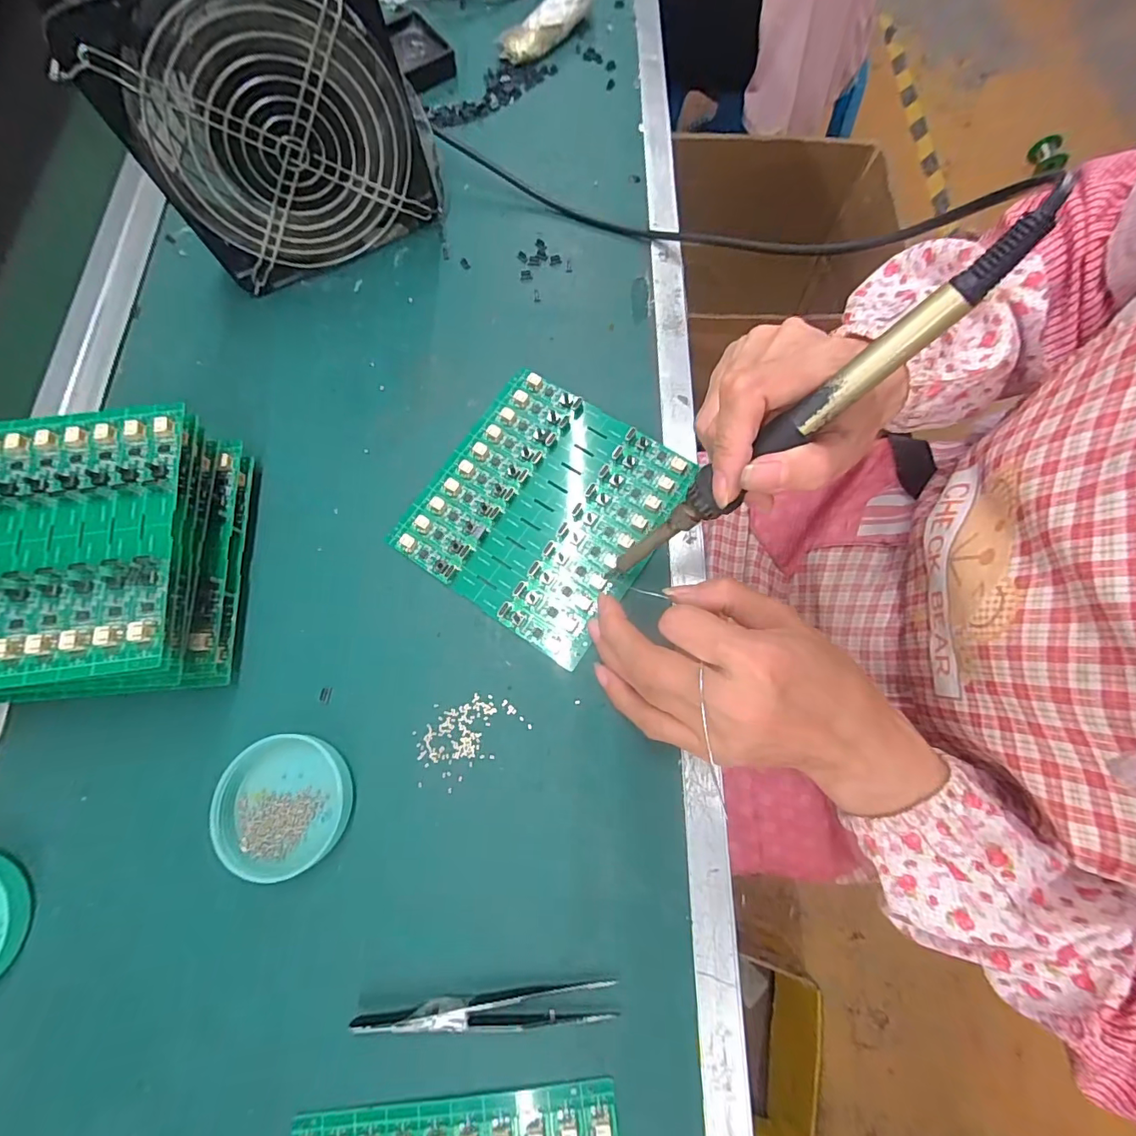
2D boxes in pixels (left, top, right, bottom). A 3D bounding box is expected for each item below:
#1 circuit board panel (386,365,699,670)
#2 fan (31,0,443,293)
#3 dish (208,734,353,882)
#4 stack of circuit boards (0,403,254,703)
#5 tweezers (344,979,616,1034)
[{"bbox_3d":[-0.014,-0.039,0.299,0.133,0.006,0.140,33,79,12],"label":"circuit board panel"},{"bbox_3d":[-0.170,-0.268,0.300,0.155,0.155,0.062,-23,74,-5],"label":"fan"},{"bbox_3d":[-0.142,0.118,0.254,0.062,0.015,0.062,-1,73,2],"label":"dish"},{"bbox_3d":[-0.256,-0.002,0.266,0.136,0.071,0.140,-7,73,0],"label":"stack of circuit boards"},{"bbox_3d":[-0.036,0.198,0.225,0.115,0.011,0.014,-6,73,0],"label":"tweezers"}]

